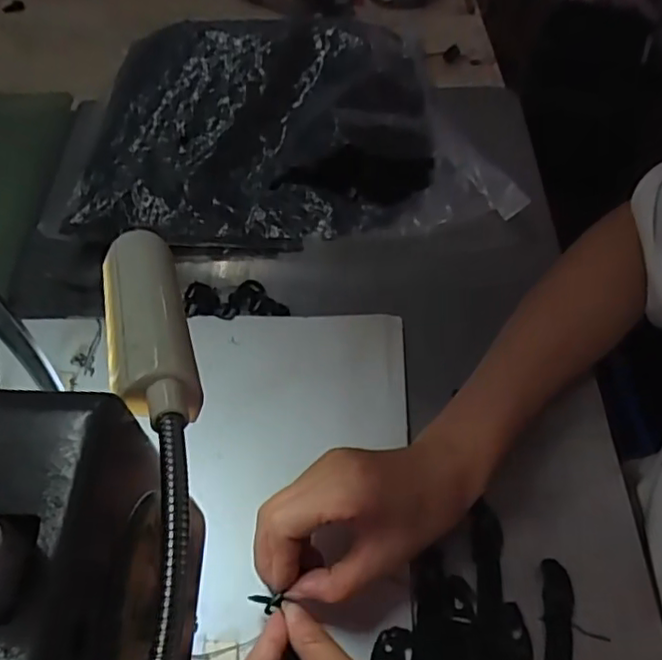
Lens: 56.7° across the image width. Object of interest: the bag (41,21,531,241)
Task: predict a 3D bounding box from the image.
[{"bbox_3d":[-0.044,-0.181,0.521,0.354,0.049,0.249,-6,57,-1],"label":"bag"}]

